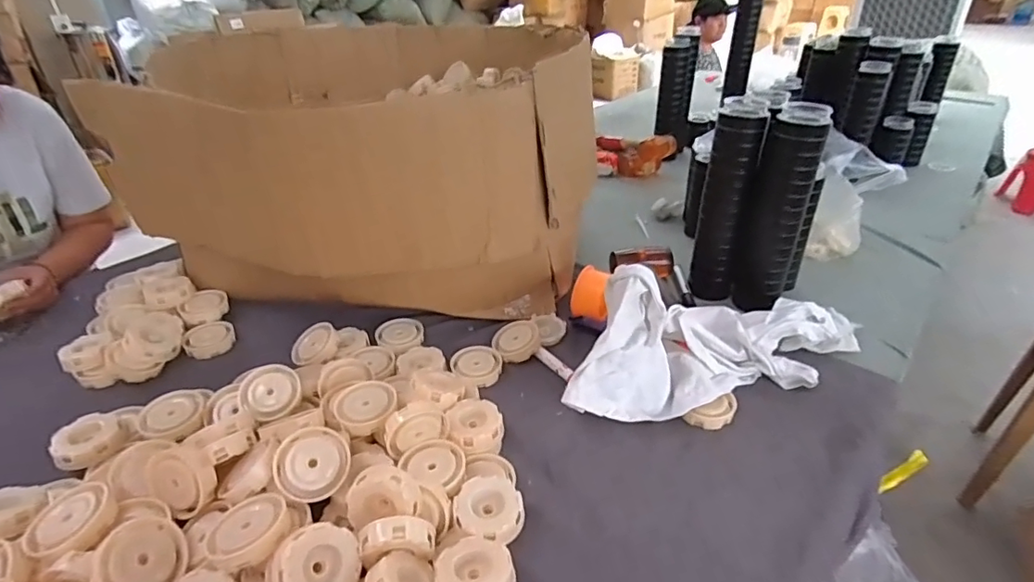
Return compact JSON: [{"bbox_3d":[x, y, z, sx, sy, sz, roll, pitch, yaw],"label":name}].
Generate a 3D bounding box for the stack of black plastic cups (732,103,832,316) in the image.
[{"bbox_3d":[0.384,-0.117,0.785,0.086,0.284,0.073,14,35,24],"label":"stack of black plastic cups"}]

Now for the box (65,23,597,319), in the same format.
[{"bbox_3d":[-0.226,-0.240,0.940,0.670,0.329,0.624,3,32,7],"label":"box"}]

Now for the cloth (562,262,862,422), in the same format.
[{"bbox_3d":[0.252,0.039,0.670,0.427,0.153,0.141,-9,32,-11],"label":"cloth"}]

